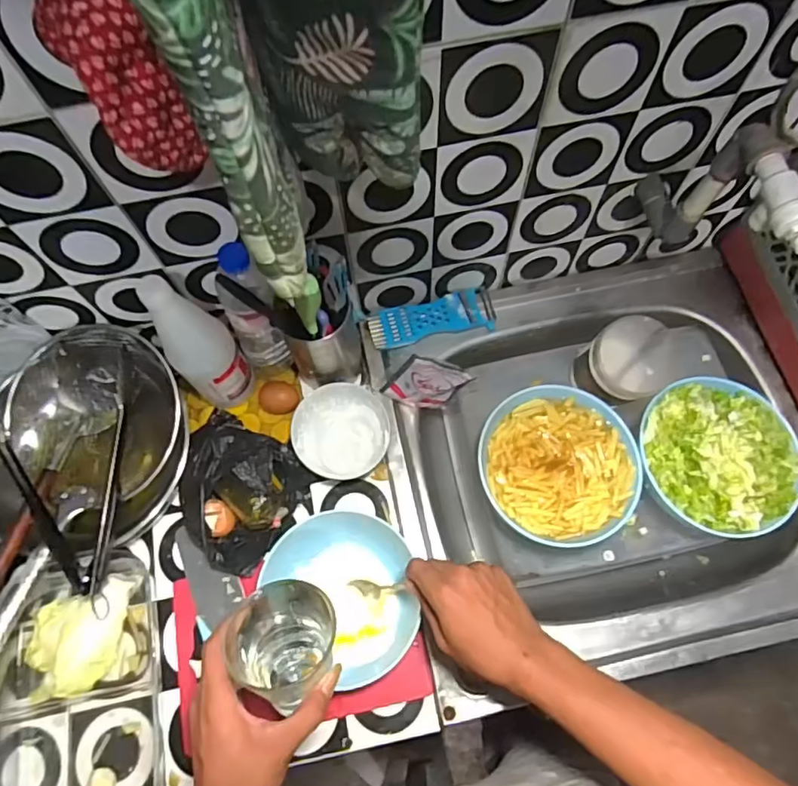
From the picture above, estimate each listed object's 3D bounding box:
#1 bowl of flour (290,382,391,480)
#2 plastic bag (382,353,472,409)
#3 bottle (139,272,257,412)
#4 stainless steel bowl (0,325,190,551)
[{"bbox_3d":[-0.071,0.049,0.691,0.113,0.049,0.119,-1,69,1],"label":"bowl of flour"},{"bbox_3d":[0.031,-0.012,0.677,0.098,0.113,0.020,4,69,3],"label":"plastic bag"},{"bbox_3d":[-0.233,-0.059,0.628,0.067,0.243,0.081,-41,73,-13],"label":"bottle"},{"bbox_3d":[-0.371,0.056,0.652,0.245,0.090,0.218,-35,72,-11],"label":"stainless steel bowl"}]

